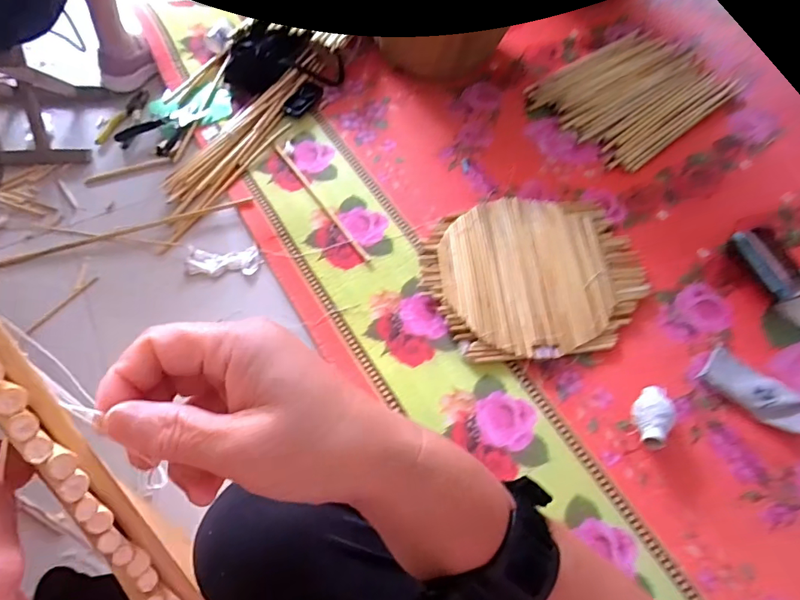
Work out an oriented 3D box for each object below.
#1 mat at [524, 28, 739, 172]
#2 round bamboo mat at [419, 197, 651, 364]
[{"bbox_3d":[0.567,-0.514,1.141,0.457,0.031,0.327,-35,69,-19],"label":"mat"},{"bbox_3d":[0.244,-0.054,0.868,0.387,0.034,0.328,-6,62,-2],"label":"round bamboo mat"}]

